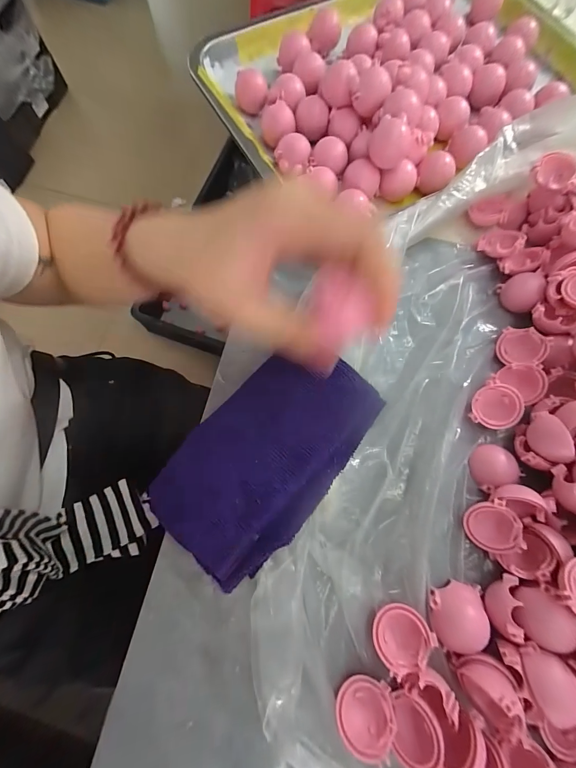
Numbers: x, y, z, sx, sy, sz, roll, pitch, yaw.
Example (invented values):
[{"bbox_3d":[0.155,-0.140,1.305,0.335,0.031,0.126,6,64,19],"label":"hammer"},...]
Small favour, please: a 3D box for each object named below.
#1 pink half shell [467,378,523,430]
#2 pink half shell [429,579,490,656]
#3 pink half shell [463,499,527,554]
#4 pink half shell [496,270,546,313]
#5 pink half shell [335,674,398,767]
[{"bbox_3d":[0.141,0.015,0.210,0.029,0.009,0.030,27,97,12],"label":"pink half shell"},{"bbox_3d":[0.094,0.132,0.175,0.028,0.018,0.032,8,74,1],"label":"pink half shell"},{"bbox_3d":[0.124,0.086,0.187,0.029,0.011,0.029,-26,76,27],"label":"pink half shell"},{"bbox_3d":[0.178,-0.070,0.233,0.008,0.029,0.028,-10,62,-47],"label":"pink half shell"},{"bbox_3d":[0.040,0.172,0.159,0.029,0.012,0.030,-1,41,5],"label":"pink half shell"}]

